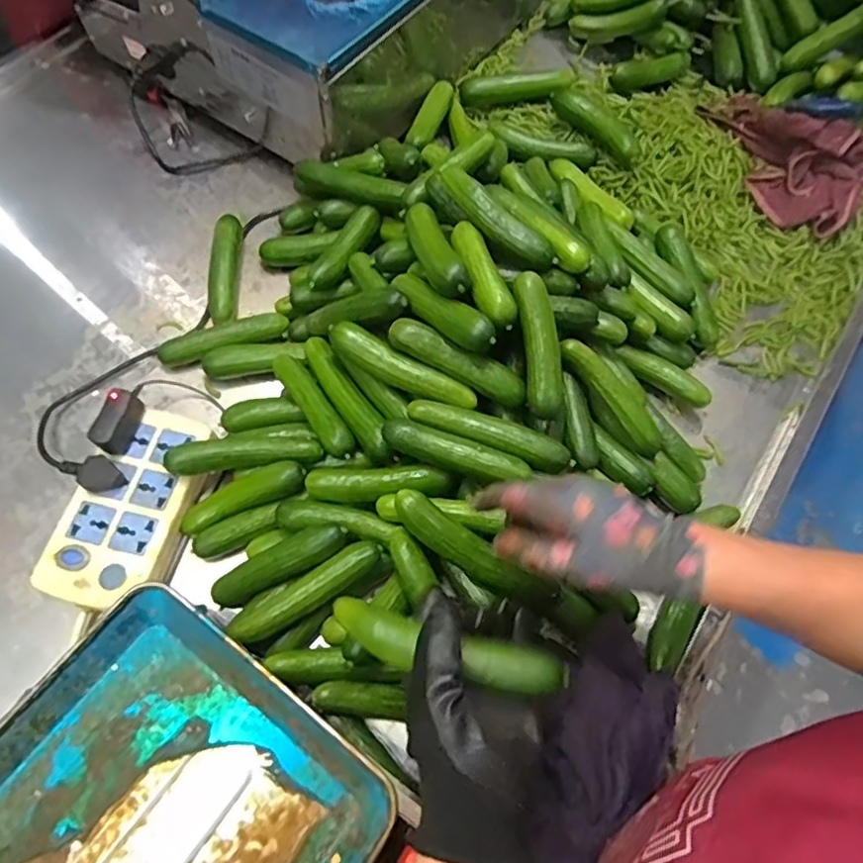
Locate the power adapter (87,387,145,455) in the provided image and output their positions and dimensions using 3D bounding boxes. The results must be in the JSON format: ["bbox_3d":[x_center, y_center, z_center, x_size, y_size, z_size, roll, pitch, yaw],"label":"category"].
[{"bbox_3d":[-0.288,-0.009,0.533,0.024,0.032,0.055,17,66,5],"label":"power adapter"}]

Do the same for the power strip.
[{"bbox_3d":[-0.269,0.069,0.530,0.097,0.031,0.182,15,66,5],"label":"power strip"}]

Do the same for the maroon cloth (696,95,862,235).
[{"bbox_3d":[0.448,-0.355,0.722,0.169,0.074,0.225,-38,72,-17],"label":"maroon cloth"}]

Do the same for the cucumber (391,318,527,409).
[{"bbox_3d":[0.025,-0.063,0.518,0.129,0.032,0.025,25,67,9],"label":"cucumber"}]

